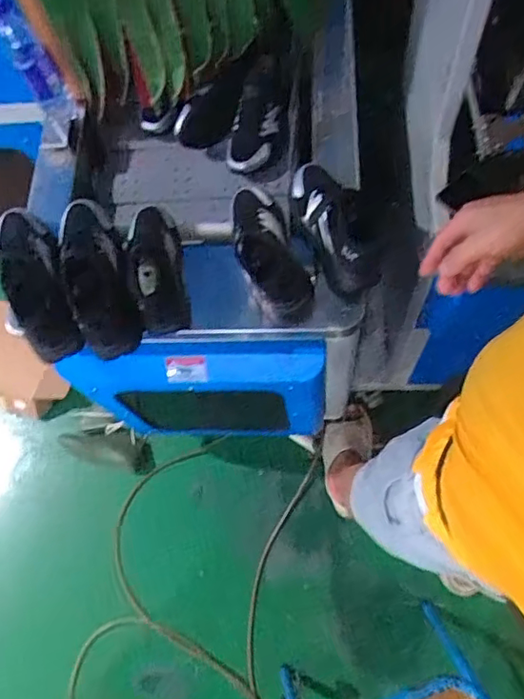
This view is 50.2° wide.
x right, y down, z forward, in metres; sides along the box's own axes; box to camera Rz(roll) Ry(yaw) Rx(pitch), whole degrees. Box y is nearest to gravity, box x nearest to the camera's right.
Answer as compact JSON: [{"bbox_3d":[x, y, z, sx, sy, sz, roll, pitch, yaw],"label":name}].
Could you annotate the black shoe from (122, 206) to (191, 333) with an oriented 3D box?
[{"bbox_3d":[-0.173,-0.144,0.889,0.092,0.100,0.226,-17,67,0],"label":"black shoe"}]

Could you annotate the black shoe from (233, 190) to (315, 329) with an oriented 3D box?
[{"bbox_3d":[0.012,-0.151,0.889,0.099,0.126,0.227,-17,67,0],"label":"black shoe"}]

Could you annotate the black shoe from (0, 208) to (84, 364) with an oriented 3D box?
[{"bbox_3d":[-0.360,-0.123,0.881,0.088,0.083,0.289,-27,68,-4],"label":"black shoe"}]

